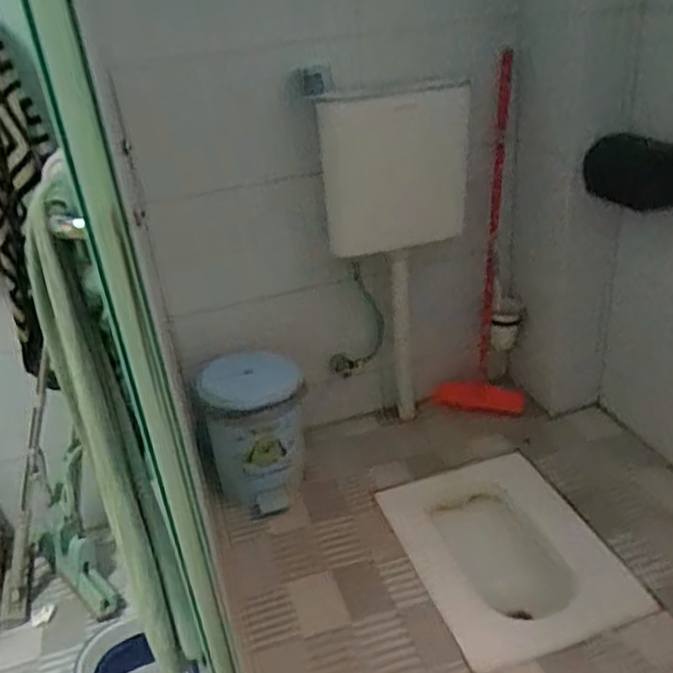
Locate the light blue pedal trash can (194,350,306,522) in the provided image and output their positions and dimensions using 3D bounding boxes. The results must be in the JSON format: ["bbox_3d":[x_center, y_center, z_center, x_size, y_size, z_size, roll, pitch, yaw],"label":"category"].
[{"bbox_3d":[-0.194,0.237,1.670,0.252,0.340,0.295,-15,29,-14],"label":"light blue pedal trash can"}]

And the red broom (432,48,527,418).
[{"bbox_3d":[0.374,-0.219,1.781,0.252,0.923,0.210,-1,28,12],"label":"red broom"}]

